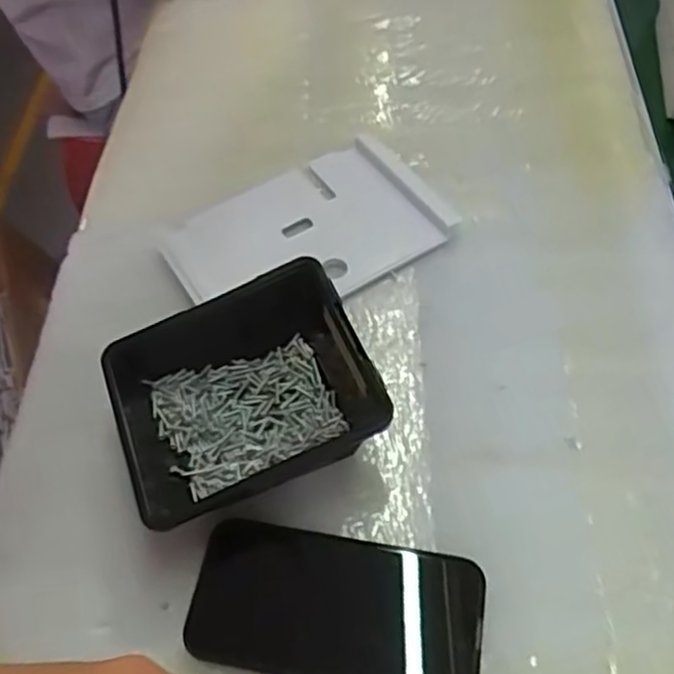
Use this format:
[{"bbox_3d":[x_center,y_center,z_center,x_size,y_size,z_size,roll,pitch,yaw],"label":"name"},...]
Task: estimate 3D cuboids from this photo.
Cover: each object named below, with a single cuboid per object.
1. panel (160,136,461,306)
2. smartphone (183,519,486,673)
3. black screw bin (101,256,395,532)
[{"bbox_3d":[-0.023,-0.076,0.518,0.191,0.021,0.130,-27,61,-19],"label":"panel"},{"bbox_3d":[-0.002,0.140,0.366,0.151,0.013,0.072,8,57,8],"label":"smartphone"},{"bbox_3d":[-0.054,0.036,0.407,0.143,0.059,0.125,-21,57,-9],"label":"black screw bin"}]

